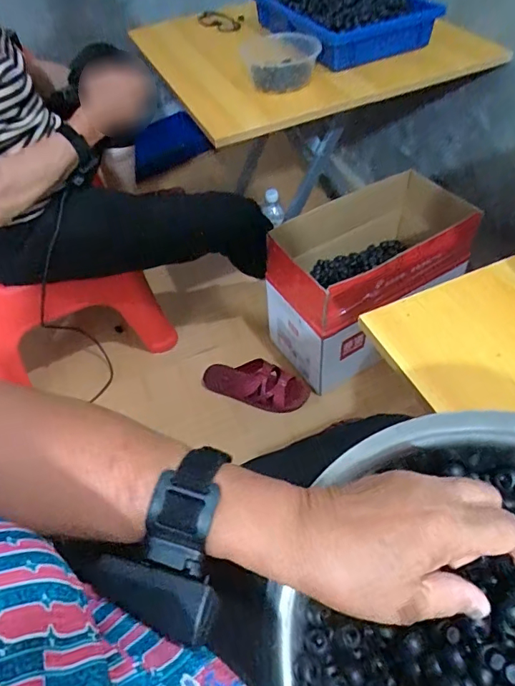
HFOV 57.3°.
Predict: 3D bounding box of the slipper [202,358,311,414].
[{"bbox_3d":[-0.005,0.087,1.031,0.228,0.054,0.087,17,55,18],"label":"slipper"}]

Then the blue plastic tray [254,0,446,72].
[{"bbox_3d":[0.172,-0.685,0.984,0.238,0.074,0.358,-18,52,-9],"label":"blue plastic tray"}]

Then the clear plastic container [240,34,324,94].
[{"bbox_3d":[0.042,-0.534,0.897,0.140,0.068,0.153,-3,51,3],"label":"clear plastic container"}]

